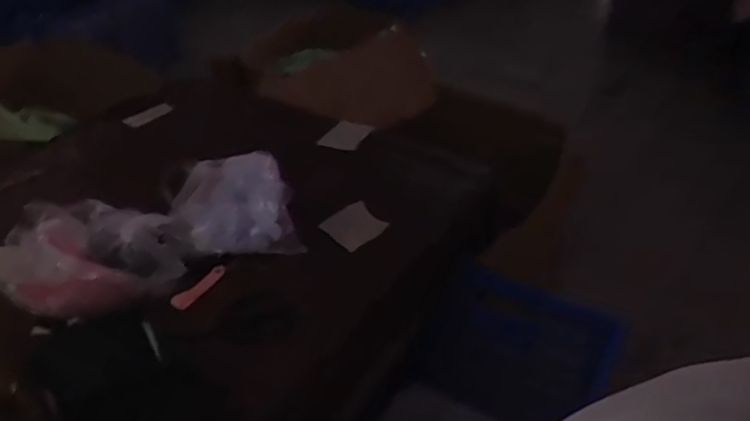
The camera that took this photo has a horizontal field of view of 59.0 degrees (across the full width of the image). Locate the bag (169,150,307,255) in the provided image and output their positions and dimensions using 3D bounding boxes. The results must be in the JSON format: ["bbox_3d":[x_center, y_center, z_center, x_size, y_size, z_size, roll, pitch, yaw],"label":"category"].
[{"bbox_3d":[-0.221,-0.010,1.030,0.180,0.129,0.140,-9,37,-13],"label":"bag"}]

